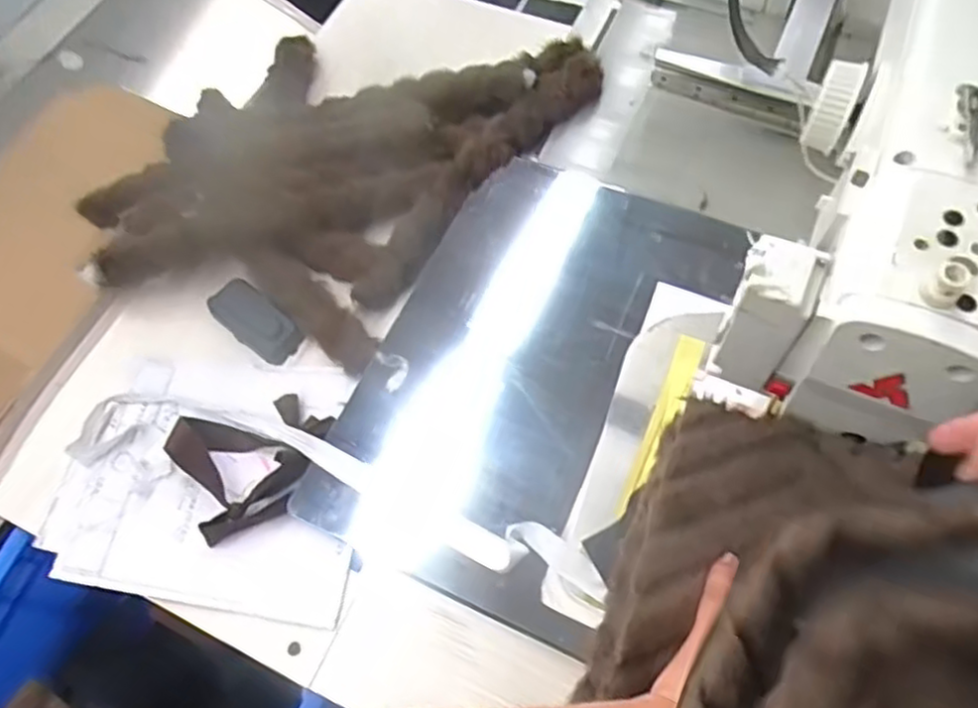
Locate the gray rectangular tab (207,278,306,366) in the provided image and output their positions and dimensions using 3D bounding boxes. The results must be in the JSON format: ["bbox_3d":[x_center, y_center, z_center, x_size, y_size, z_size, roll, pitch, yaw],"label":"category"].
[{"bbox_3d":[-0.246,-0.037,0.752,0.113,0.016,0.051,38,71,18],"label":"gray rectangular tab"}]

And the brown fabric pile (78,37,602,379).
[{"bbox_3d":[-0.167,-0.232,0.809,0.376,0.064,0.526,31,69,16],"label":"brown fabric pile"}]

